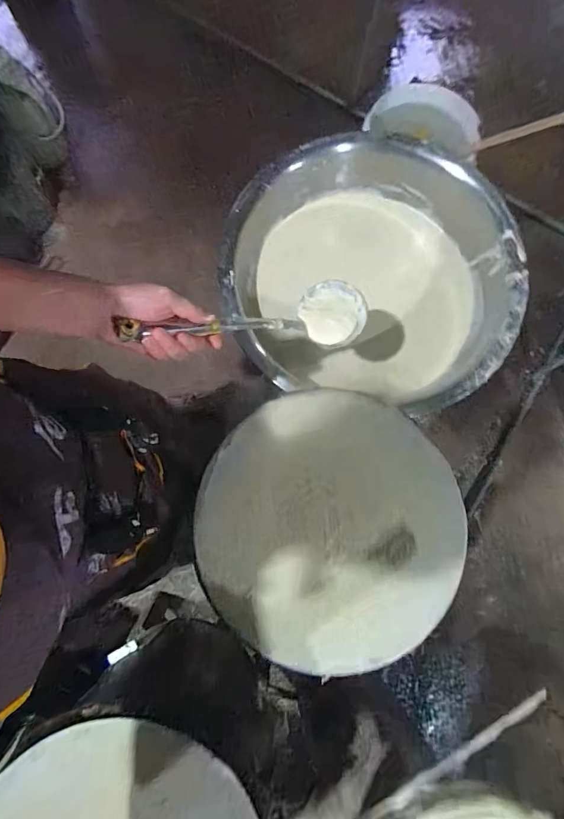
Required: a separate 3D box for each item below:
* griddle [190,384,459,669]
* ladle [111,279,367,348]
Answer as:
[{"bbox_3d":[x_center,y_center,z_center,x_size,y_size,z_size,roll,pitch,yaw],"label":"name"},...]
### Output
[{"bbox_3d":[0.064,0.168,0.579,0.369,0.059,0.364,0,77,-2],"label":"griddle"},{"bbox_3d":[-0.023,-0.116,0.498,0.347,0.055,0.093,-14,75,-43],"label":"ladle"}]

